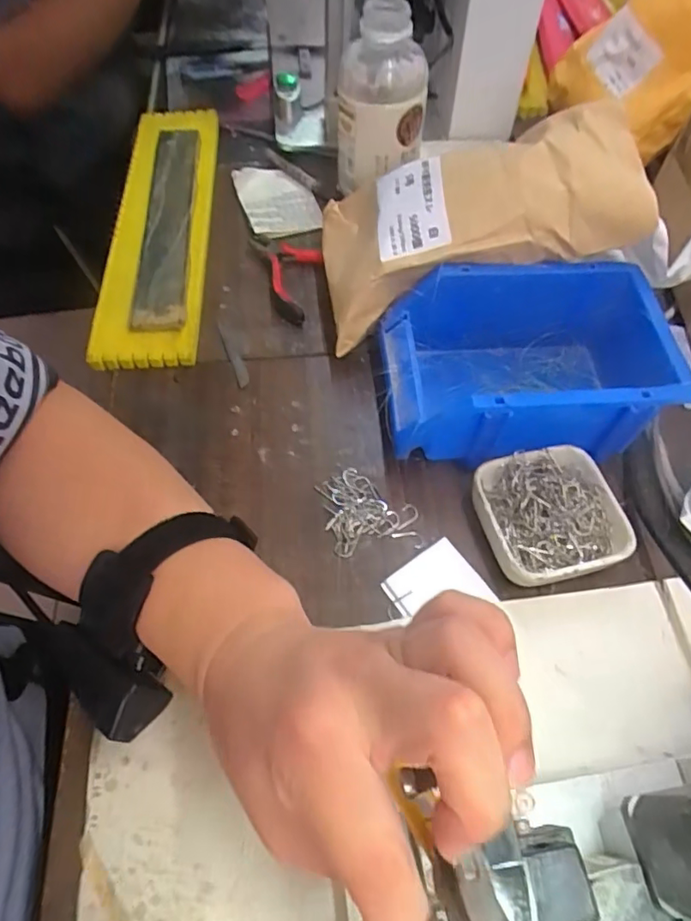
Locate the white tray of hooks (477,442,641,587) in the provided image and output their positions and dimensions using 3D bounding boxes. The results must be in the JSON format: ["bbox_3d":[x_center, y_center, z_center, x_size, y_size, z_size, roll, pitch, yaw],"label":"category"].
[{"bbox_3d":[0.128,0.038,0.359,0.084,0.030,0.082,-10,59,-7],"label":"white tray of hooks"}]

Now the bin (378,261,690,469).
[{"bbox_3d":[0.121,-0.064,0.396,0.187,0.078,0.124,-1,58,-2],"label":"bin"}]

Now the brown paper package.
[{"bbox_3d":[0.086,-0.177,0.410,0.231,0.065,0.126,-12,56,19],"label":"brown paper package"}]

